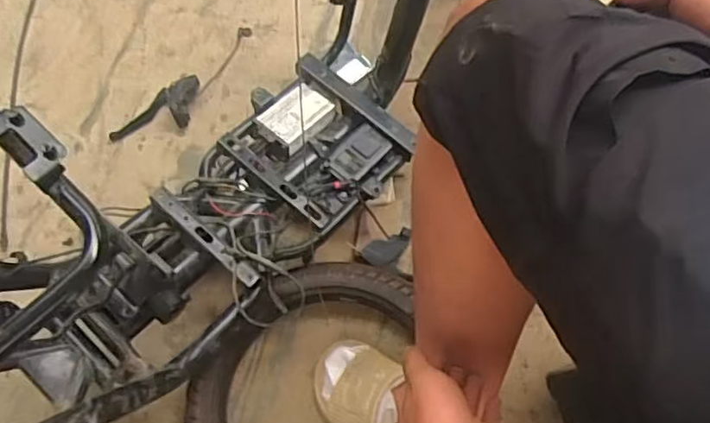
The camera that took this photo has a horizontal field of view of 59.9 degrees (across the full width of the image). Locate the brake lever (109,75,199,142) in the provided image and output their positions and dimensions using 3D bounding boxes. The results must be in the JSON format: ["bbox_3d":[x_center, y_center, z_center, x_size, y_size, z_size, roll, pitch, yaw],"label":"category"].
[{"bbox_3d":[-0.313,-0.162,0.995,0.077,0.034,0.163,37,73,15],"label":"brake lever"}]

